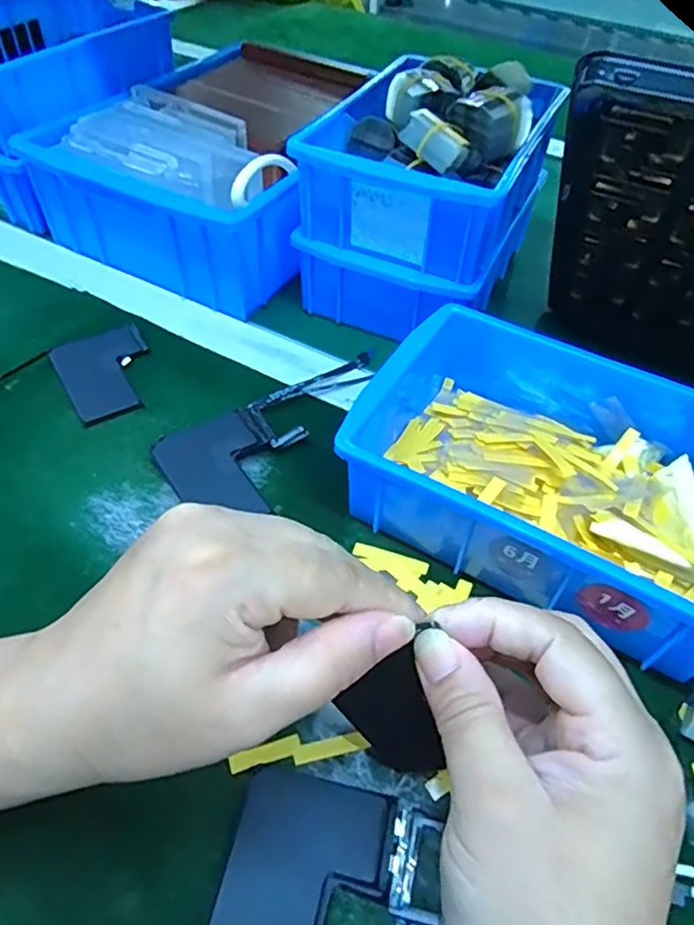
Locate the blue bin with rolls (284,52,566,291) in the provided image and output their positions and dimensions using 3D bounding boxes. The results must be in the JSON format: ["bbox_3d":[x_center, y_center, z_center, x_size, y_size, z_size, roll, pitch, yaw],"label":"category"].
[{"bbox_3d":[0.062,-0.199,0.402,0.151,0.080,0.165,19,52,12],"label":"blue bin with rolls"}]

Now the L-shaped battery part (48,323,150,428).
[{"bbox_3d":[-0.152,-0.058,0.387,0.058,0.006,0.076,-26,56,-22],"label":"L-shaped battery part"}]

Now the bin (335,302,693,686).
[{"bbox_3d":[0.111,0.001,0.316,0.200,0.064,0.141,26,54,17],"label":"bin"}]

